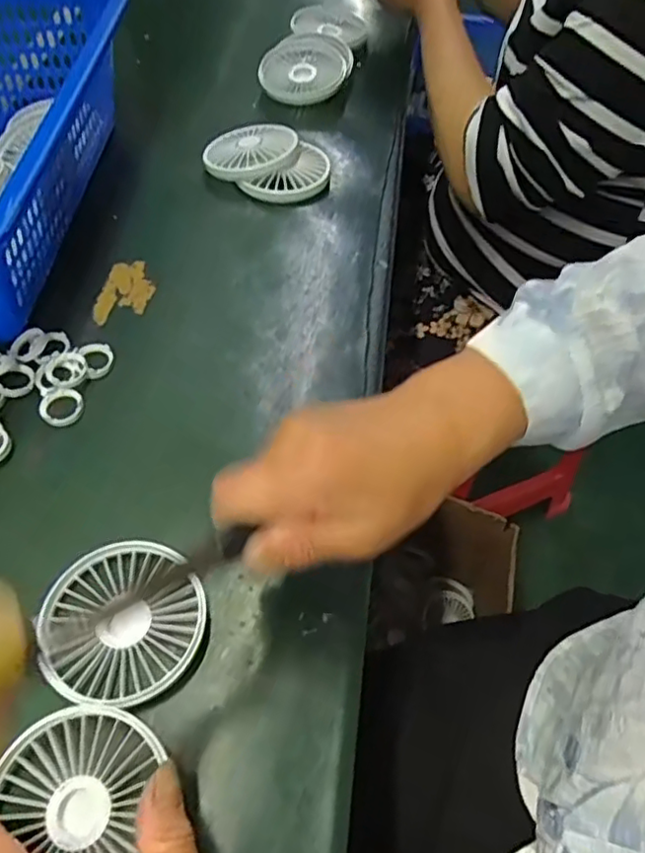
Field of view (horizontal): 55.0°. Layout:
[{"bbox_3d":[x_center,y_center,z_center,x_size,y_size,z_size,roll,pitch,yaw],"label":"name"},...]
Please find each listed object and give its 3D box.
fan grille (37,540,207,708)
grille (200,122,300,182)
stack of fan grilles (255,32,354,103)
[{"bbox_3d":[-0.106,0.103,0.332,0.082,0.012,0.083,0,56,-1],"label":"fan grille"},{"bbox_3d":[-0.060,-0.243,0.543,0.075,0.011,0.077,17,61,15],"label":"grille"},{"bbox_3d":[-0.017,-0.350,0.612,0.088,0.020,0.075,-5,75,-6],"label":"stack of fan grilles"}]

